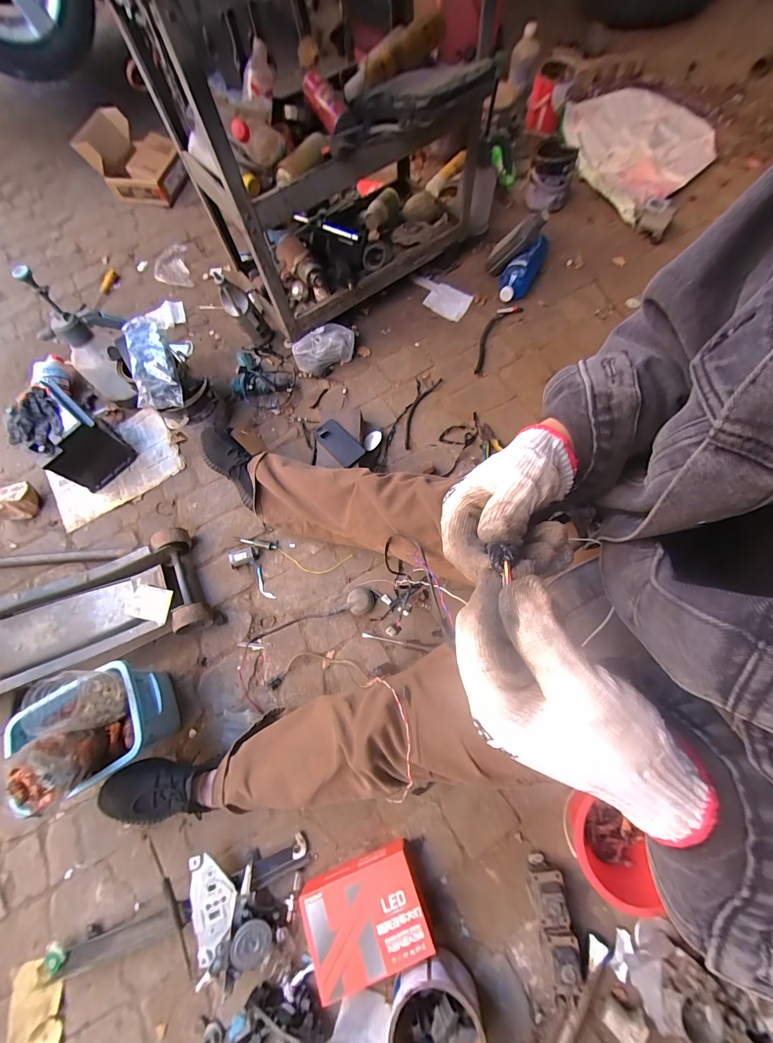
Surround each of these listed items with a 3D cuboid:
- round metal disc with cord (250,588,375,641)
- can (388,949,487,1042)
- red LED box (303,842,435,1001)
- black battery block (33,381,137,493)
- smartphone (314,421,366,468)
[{"bbox_3d":[-0.180,0.222,0.876,0.308,0.036,0.065,-14,71,-2],"label":"round metal disc with cord"},{"bbox_3d":[0.080,0.827,0.597,0.155,0.077,0.155,-1,69,3],"label":"can"},{"bbox_3d":[-0.040,0.726,0.664,0.218,0.058,0.158,-20,70,-4],"label":"red LED box"},{"bbox_3d":[-0.839,-0.216,0.975,0.188,0.188,0.162,38,77,14],"label":"black battery block"},{"bbox_3d":[-0.125,-0.212,0.978,0.078,0.015,0.144,-42,73,-11],"label":"smartphone"}]

